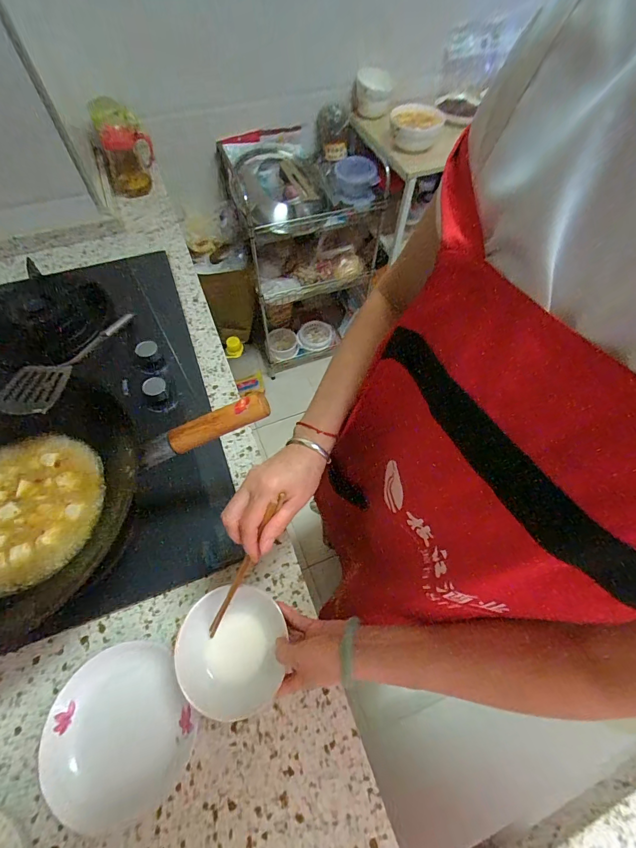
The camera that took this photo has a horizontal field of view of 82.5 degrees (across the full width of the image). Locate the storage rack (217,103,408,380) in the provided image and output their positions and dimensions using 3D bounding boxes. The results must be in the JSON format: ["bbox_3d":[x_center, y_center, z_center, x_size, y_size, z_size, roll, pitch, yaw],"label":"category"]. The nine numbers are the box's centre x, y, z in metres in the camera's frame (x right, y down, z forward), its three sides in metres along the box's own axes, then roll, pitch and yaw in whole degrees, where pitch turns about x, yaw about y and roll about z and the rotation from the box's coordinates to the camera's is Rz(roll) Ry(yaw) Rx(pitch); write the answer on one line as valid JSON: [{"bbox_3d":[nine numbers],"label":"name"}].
[{"bbox_3d":[-0.026,-0.640,1.412,0.544,0.736,0.351,-19,63,-12],"label":"storage rack"}]

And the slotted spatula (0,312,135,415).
[{"bbox_3d":[-0.384,-0.117,0.593,0.069,0.035,0.326,0,35,-1],"label":"slotted spatula"}]

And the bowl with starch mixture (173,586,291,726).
[{"bbox_3d":[-0.108,0.279,0.458,0.117,0.062,0.135,0,61,-1],"label":"bowl with starch mixture"}]

